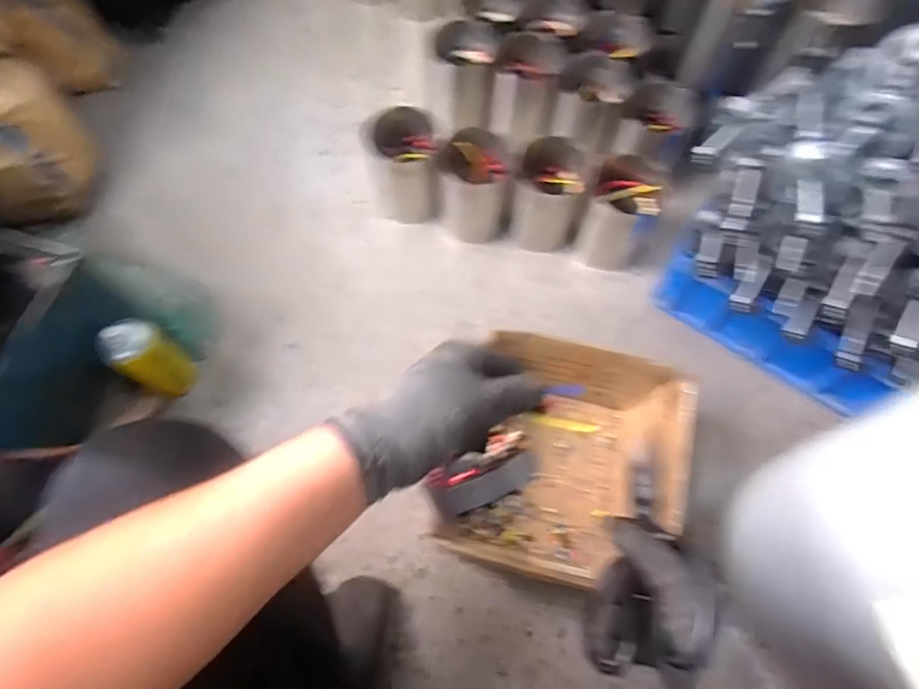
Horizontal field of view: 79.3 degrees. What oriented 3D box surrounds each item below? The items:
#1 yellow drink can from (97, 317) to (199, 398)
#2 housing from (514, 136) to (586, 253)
[{"bbox_3d":[-0.441,0.019,0.794,0.070,0.190,0.073,0,67,-1],"label":"yellow drink can"},{"bbox_3d":[0.146,-0.251,0.940,0.111,0.153,0.112,15,68,5],"label":"housing"}]

